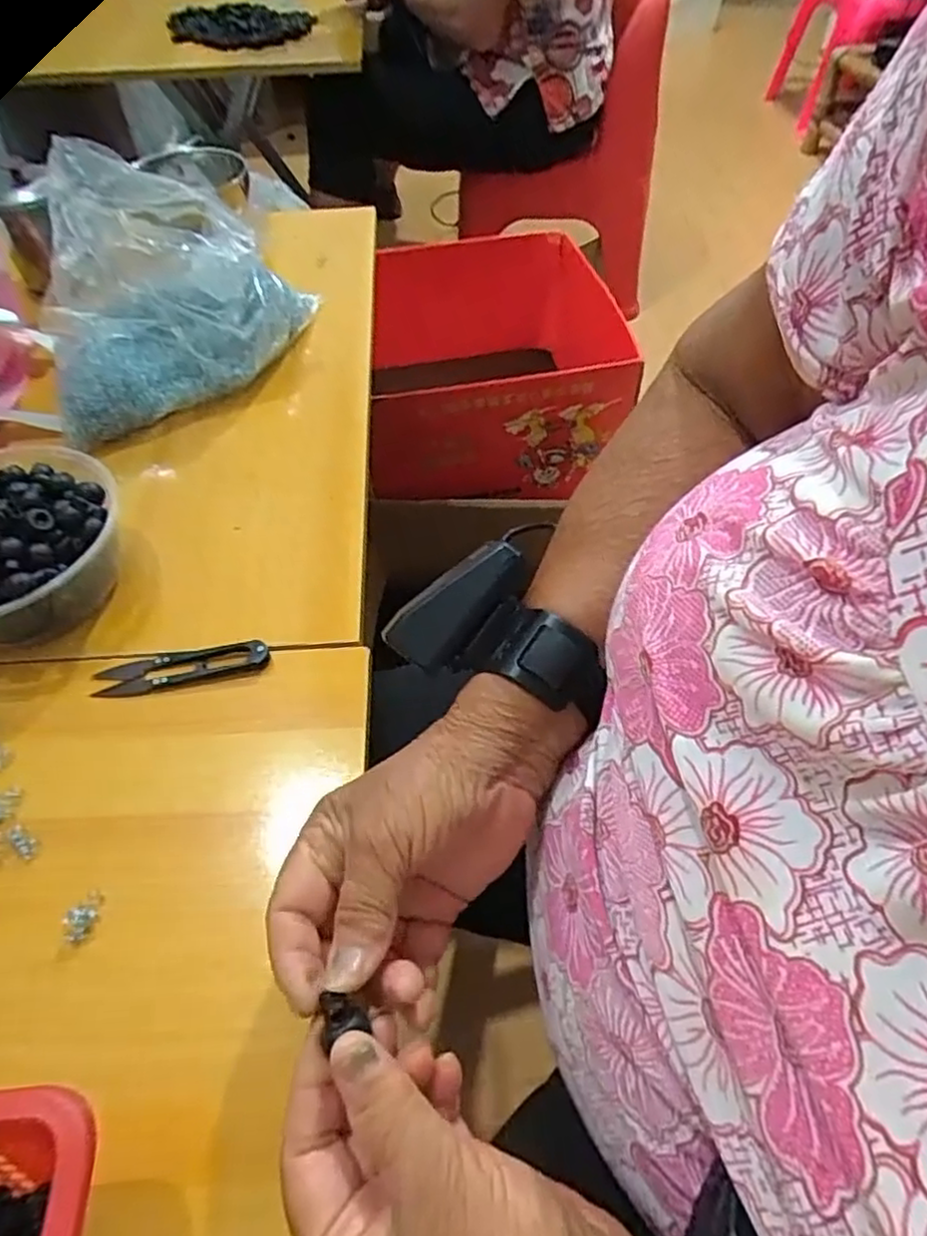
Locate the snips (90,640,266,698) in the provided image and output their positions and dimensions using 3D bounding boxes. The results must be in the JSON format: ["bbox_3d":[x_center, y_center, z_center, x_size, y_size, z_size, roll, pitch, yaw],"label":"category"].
[{"bbox_3d":[-0.169,0.029,0.416,0.101,0.010,0.024,-12,53,-7],"label":"snips"}]

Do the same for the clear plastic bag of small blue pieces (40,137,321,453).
[{"bbox_3d":[-0.225,-0.255,0.533,0.199,0.135,0.158,-13,53,-8],"label":"clear plastic bag of small blue pieces"}]

